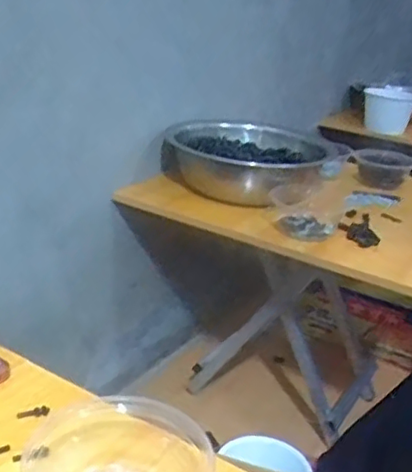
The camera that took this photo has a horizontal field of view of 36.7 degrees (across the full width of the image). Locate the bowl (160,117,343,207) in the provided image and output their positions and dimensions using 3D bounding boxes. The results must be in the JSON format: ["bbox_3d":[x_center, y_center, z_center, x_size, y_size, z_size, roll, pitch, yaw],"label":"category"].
[{"bbox_3d":[0.079,-0.150,1.285,0.331,0.120,0.268,13,23,14],"label":"bowl"}]

